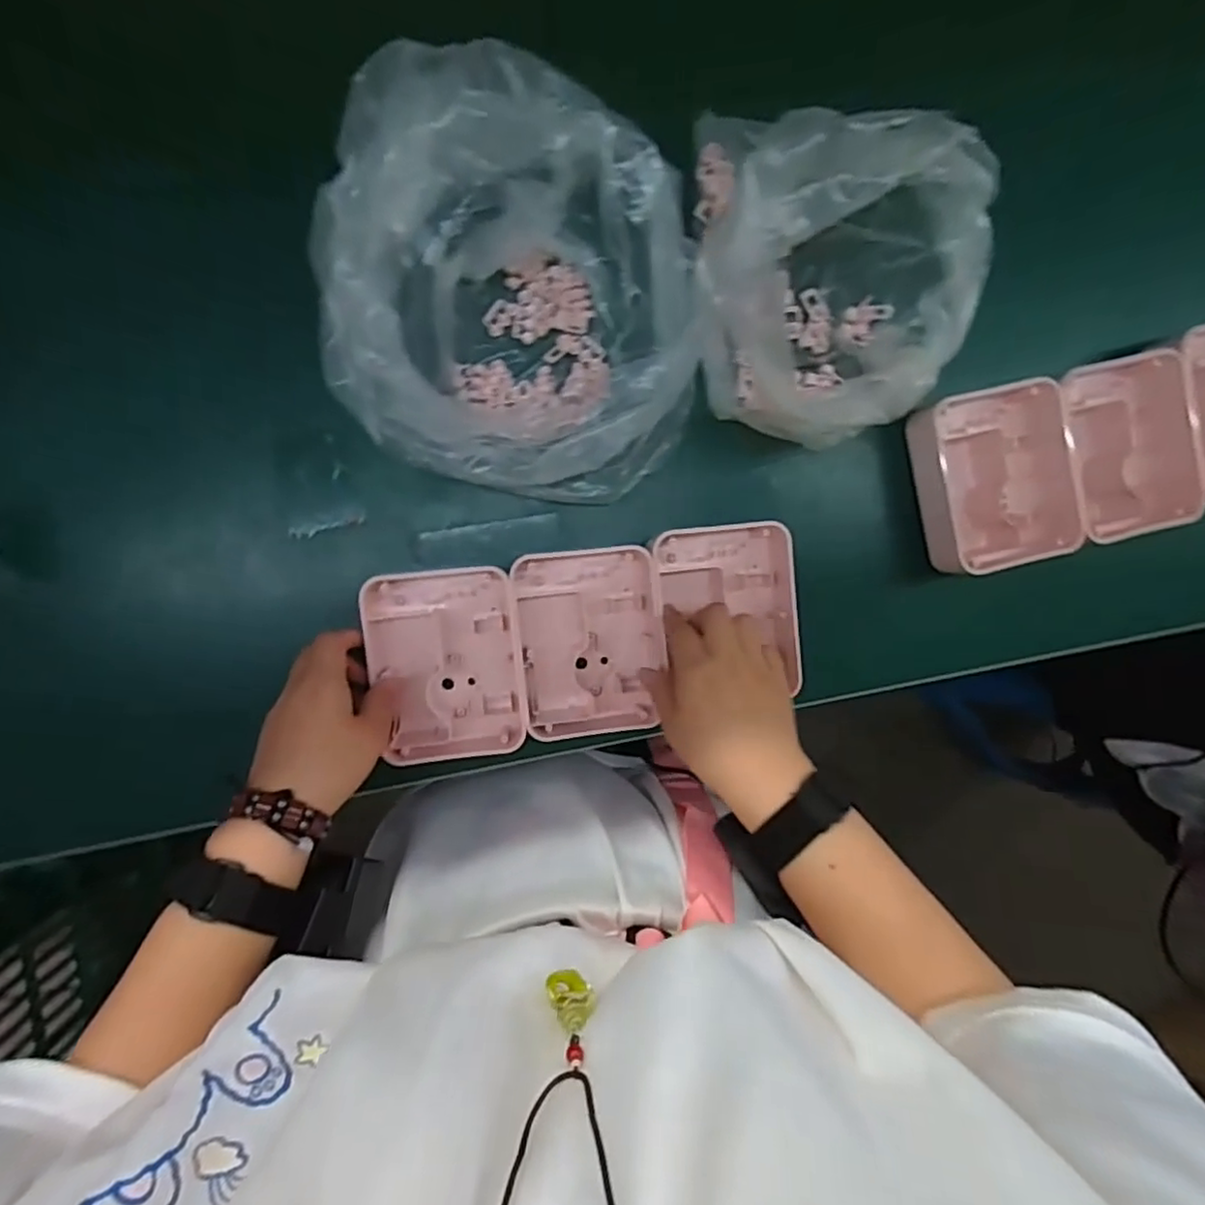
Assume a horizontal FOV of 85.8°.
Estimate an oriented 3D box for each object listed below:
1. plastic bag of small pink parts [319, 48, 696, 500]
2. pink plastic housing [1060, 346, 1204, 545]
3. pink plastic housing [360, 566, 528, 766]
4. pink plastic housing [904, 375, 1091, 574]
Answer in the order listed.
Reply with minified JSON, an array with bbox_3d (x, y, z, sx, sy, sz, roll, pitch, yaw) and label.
[{"bbox_3d":[-0.051,-0.196,0.416,0.226,0.101,0.232,11,92,-6],"label":"plastic bag of small pink parts"},{"bbox_3d":[0.393,-0.116,0.498,0.100,0.044,0.132,-16,95,-5],"label":"pink plastic housing"},{"bbox_3d":[-0.108,0.042,0.452,0.099,0.041,0.127,-7,94,-5],"label":"pink plastic housing"},{"bbox_3d":[0.297,-0.093,0.491,0.109,0.044,0.131,-14,95,-5],"label":"pink plastic housing"}]

